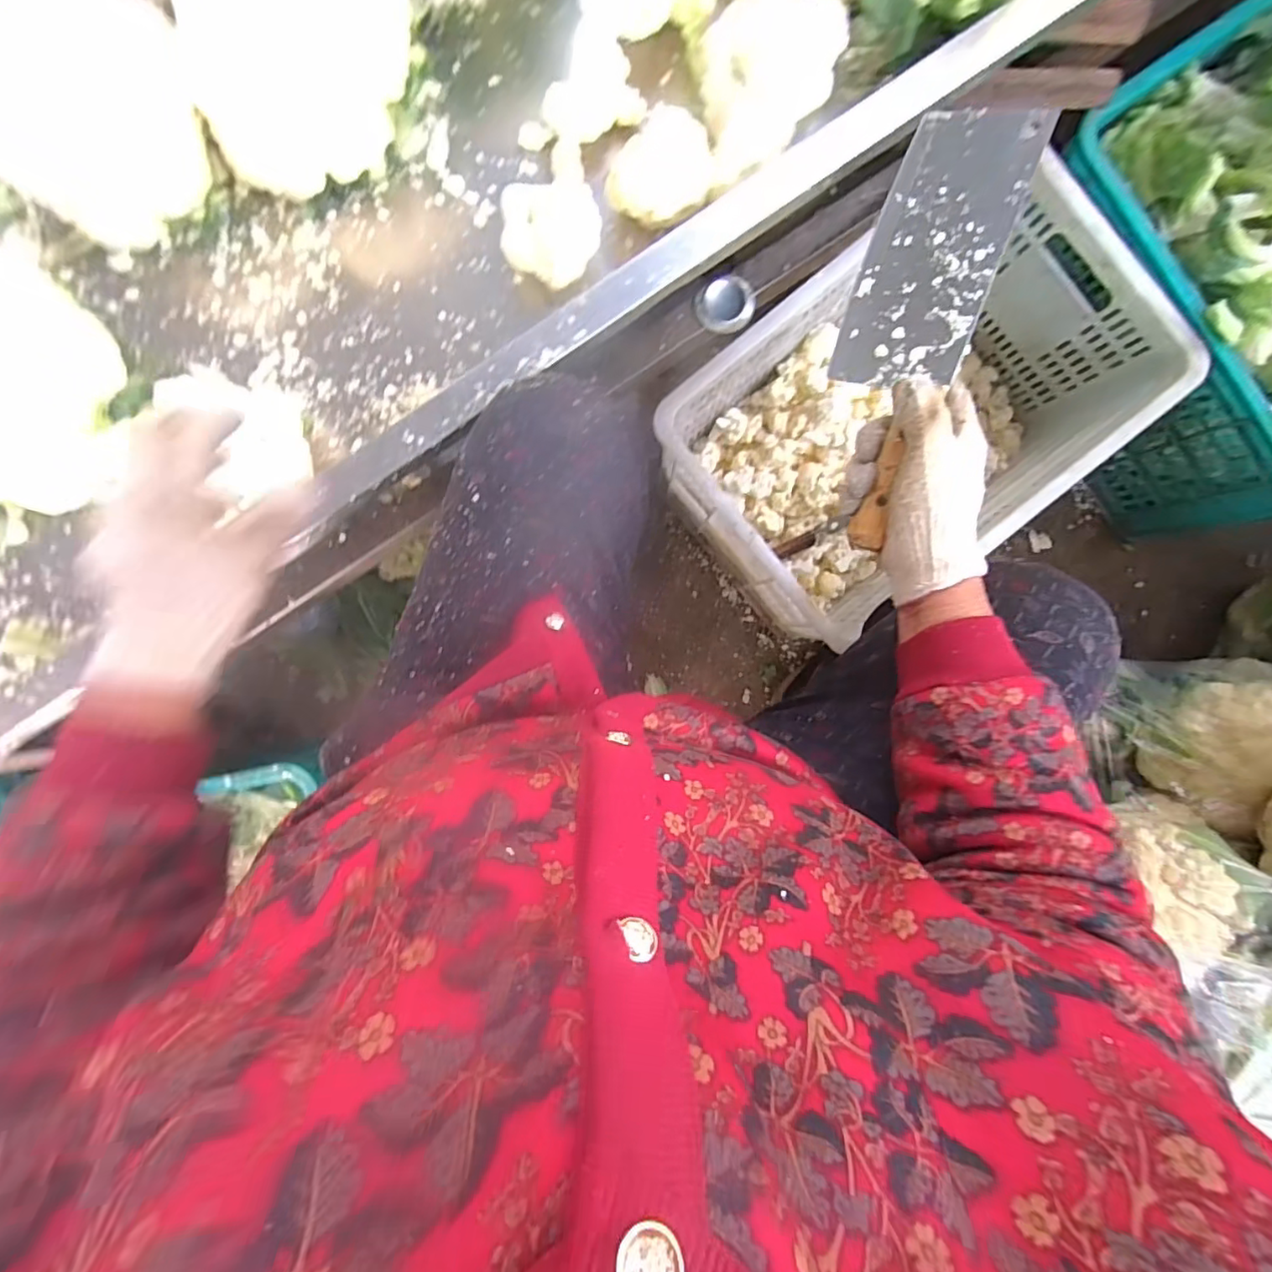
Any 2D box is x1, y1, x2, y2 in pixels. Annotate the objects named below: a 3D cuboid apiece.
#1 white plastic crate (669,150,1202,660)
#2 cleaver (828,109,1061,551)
[{"bbox_3d":[0.328,-0.275,0.755,0.526,0.246,0.345,-38,92,2],"label":"white plastic crate"},{"bbox_3d":[0.189,-0.215,0.418,0.089,0.017,0.288,24,104,27],"label":"cleaver"}]

